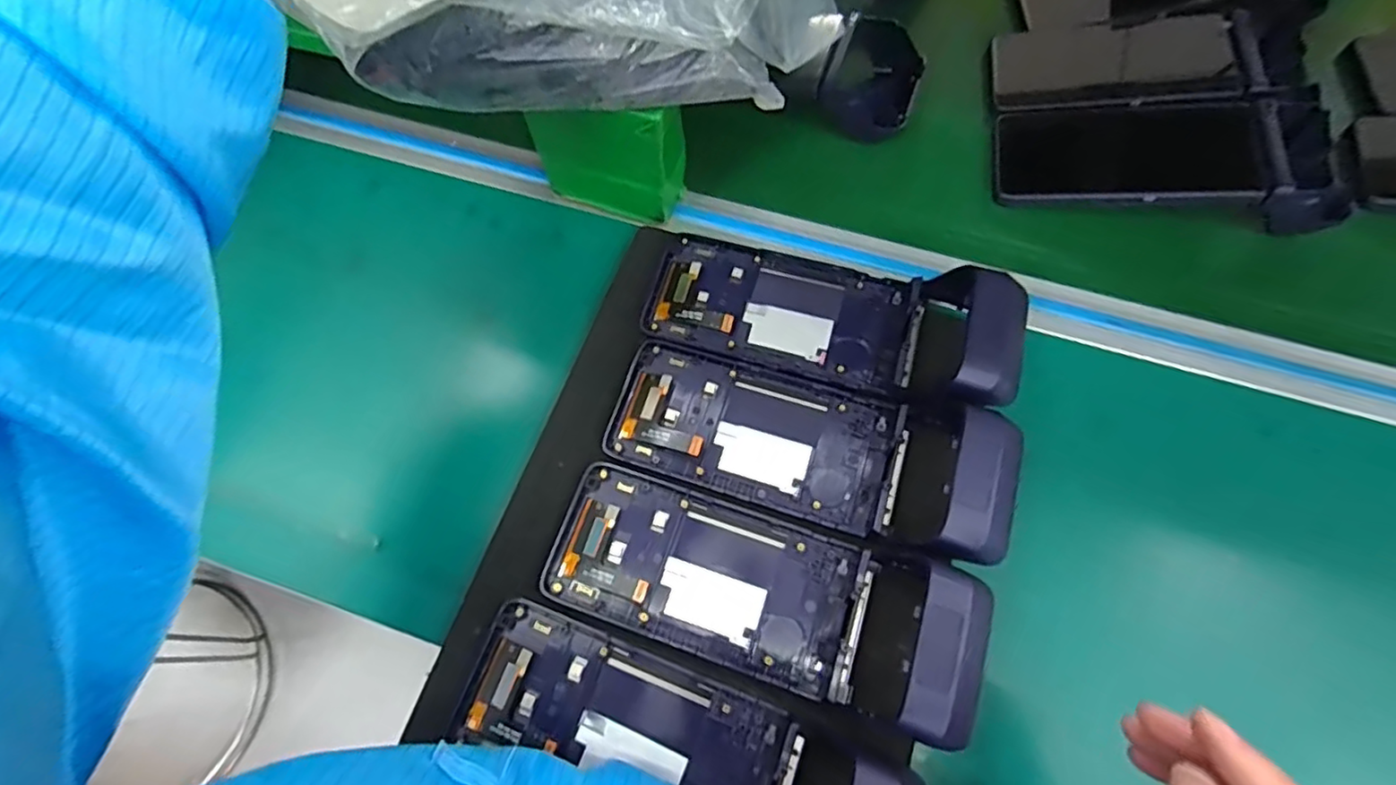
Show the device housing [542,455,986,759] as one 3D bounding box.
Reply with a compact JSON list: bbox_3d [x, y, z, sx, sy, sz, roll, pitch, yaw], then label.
[{"bbox_3d":[0.031,0.105,0.330,0.218,0.046,0.080,14,71,18],"label":"device housing"}]

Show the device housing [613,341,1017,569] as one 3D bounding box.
[{"bbox_3d":[0.061,0.029,0.359,0.219,0.047,0.083,14,71,18],"label":"device housing"}]

